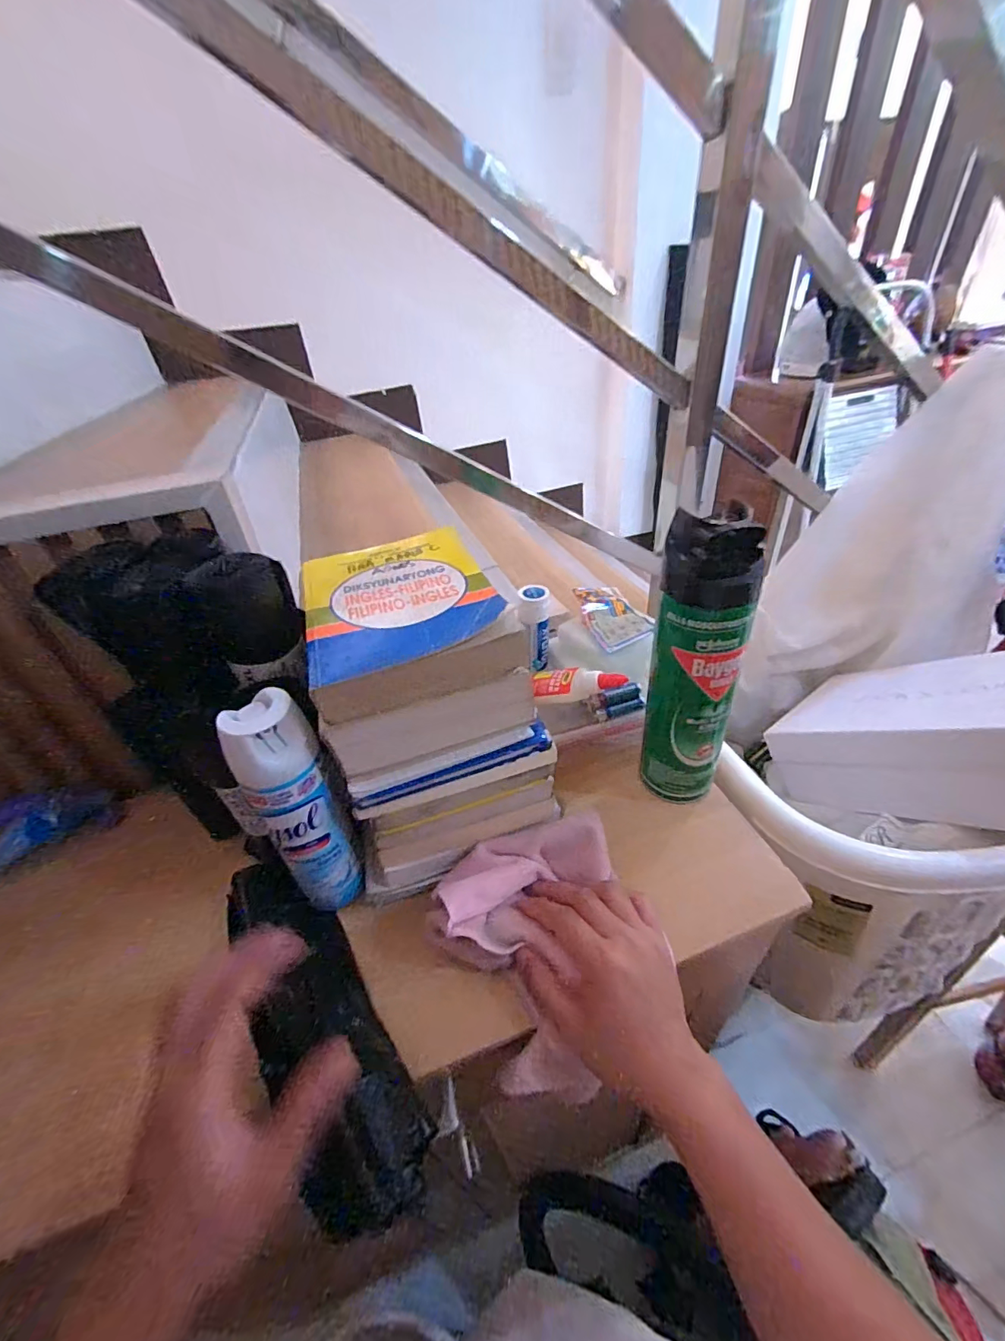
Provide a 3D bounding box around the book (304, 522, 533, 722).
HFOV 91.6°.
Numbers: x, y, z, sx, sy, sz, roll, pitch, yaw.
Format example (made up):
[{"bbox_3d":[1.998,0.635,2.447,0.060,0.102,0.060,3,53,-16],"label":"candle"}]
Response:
[{"bbox_3d":[-0.069,-0.043,0.347,0.126,0.037,0.170,-16,39,-12],"label":"book"}]

